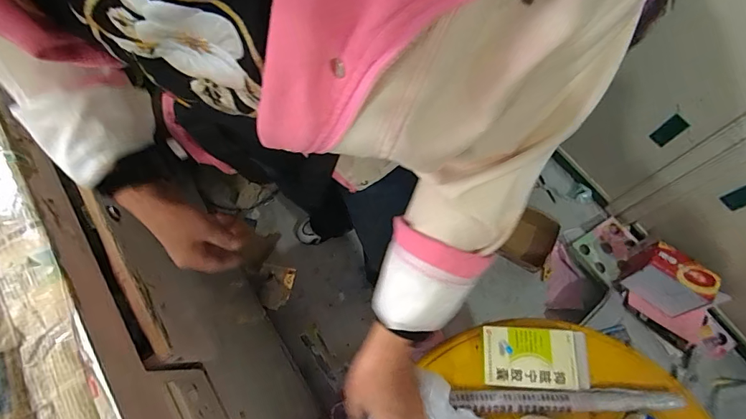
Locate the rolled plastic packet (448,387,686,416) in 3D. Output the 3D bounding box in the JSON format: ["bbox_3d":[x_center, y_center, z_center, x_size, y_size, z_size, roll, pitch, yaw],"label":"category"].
[{"bbox_3d":[0.292,0.291,0.612,0.347,0.034,0.037,-1,69,1],"label":"rolled plastic packet"}]

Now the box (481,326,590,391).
[{"bbox_3d":[0.257,0.234,0.637,0.161,0.022,0.087,3,69,3],"label":"box"}]

